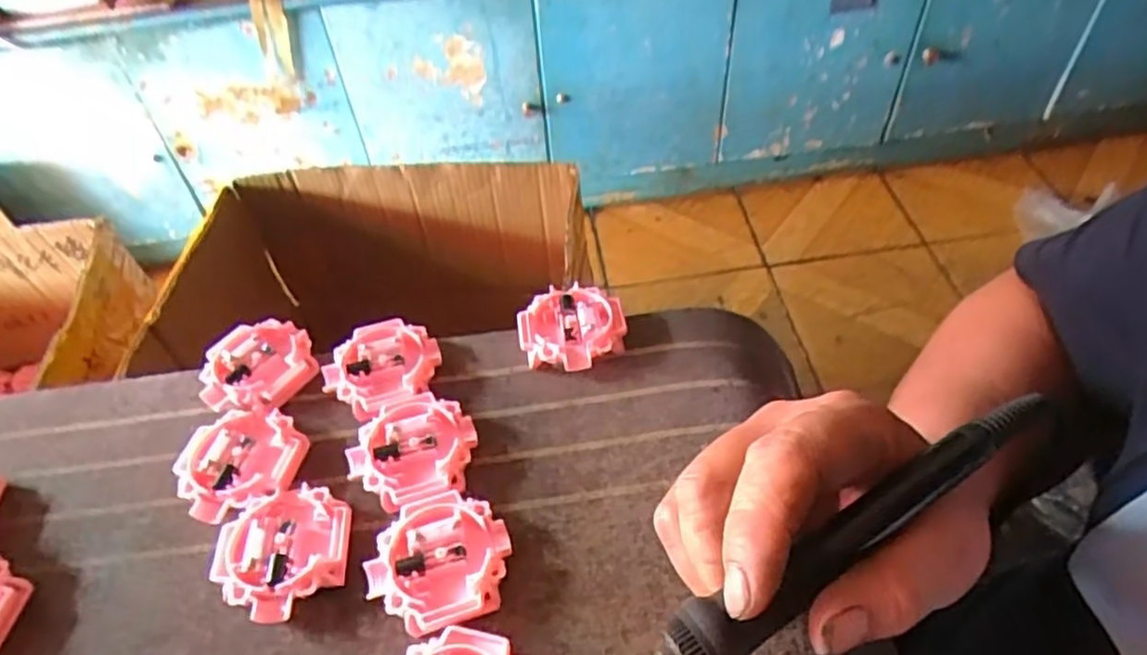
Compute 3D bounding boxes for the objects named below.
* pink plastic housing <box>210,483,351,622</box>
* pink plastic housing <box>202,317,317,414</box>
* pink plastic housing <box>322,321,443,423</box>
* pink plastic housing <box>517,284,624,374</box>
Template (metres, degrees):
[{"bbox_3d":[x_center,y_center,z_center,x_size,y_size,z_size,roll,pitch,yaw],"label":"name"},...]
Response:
[{"bbox_3d":[-0.118,0.092,0.290,0.052,0.015,0.052,-8,49,-2],"label":"pink plastic housing"},{"bbox_3d":[-0.158,0.021,0.356,0.051,0.017,0.053,-3,49,3],"label":"pink plastic housing"},{"bbox_3d":[-0.093,0.021,0.349,0.054,0.015,0.048,-21,50,-13],"label":"pink plastic housing"},{"bbox_3d":[-0.001,0.000,0.356,0.051,0.016,0.048,-3,49,3],"label":"pink plastic housing"}]

